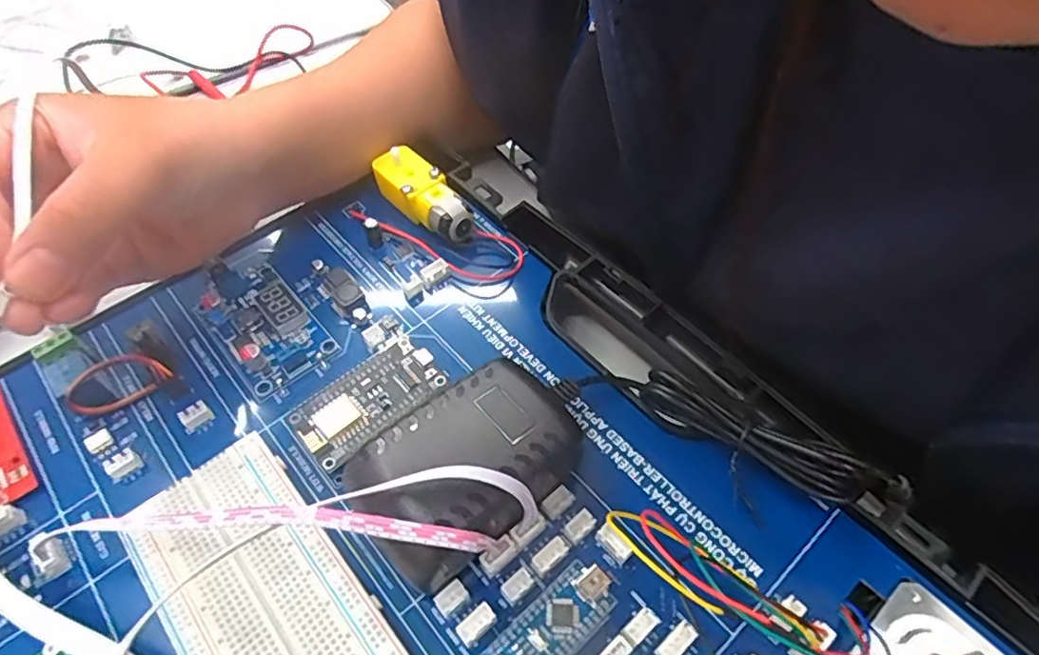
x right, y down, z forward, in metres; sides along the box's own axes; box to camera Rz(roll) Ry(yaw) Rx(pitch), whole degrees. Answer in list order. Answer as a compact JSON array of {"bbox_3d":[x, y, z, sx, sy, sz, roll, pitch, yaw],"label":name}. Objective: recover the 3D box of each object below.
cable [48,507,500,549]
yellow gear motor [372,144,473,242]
[{"bbox_3d":[-0.078,0.070,0.198,0.137,0.048,0.007,0,55,2],"label":"cable"},{"bbox_3d":[-0.046,-0.065,0.306,0.021,0.026,0.060,-35,61,-21],"label":"yellow gear motor"}]

